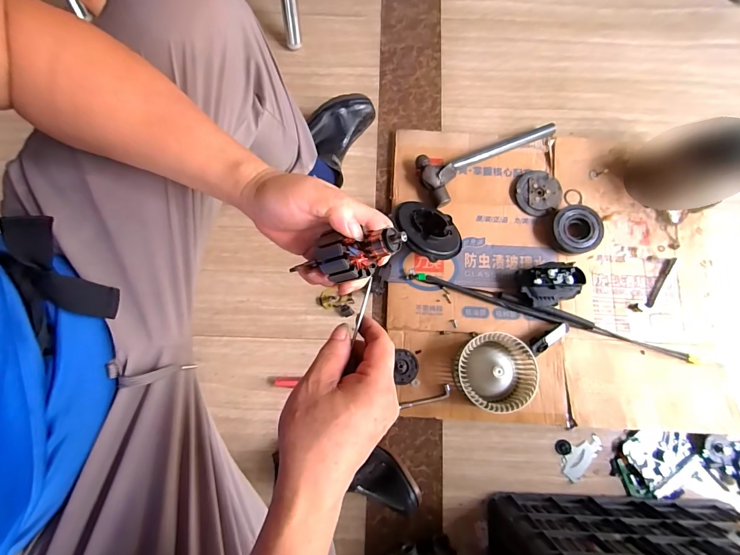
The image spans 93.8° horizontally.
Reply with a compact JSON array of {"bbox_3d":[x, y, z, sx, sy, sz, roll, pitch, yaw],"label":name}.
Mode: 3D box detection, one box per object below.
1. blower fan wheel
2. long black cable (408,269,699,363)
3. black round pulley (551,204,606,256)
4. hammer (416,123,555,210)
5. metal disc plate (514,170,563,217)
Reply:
[{"bbox_3d":[0.240,0.180,0.677,0.137,0.091,0.135,0,80,0],"label":"blower fan wheel"},{"bbox_3d":[0.375,0.070,0.712,0.600,0.044,0.031,17,80,3],"label":"long black cable"},{"bbox_3d":[0.450,-0.103,0.749,0.104,0.037,0.104,0,80,0],"label":"black round pulley"},{"bbox_3d":[0.260,-0.285,0.775,0.332,0.045,0.118,-31,81,-5],"label":"hammer"},{"bbox_3d":[0.376,-0.190,0.777,0.100,0.010,0.095,0,80,0],"label":"metal disc plate"}]

